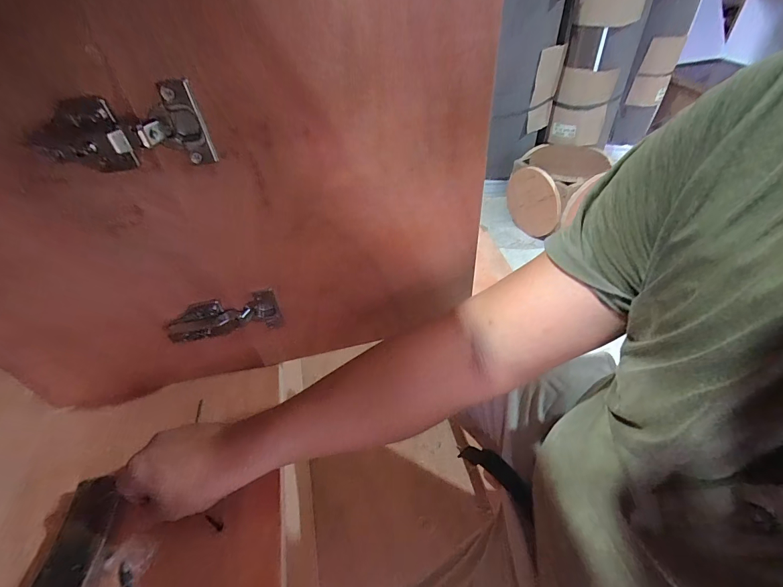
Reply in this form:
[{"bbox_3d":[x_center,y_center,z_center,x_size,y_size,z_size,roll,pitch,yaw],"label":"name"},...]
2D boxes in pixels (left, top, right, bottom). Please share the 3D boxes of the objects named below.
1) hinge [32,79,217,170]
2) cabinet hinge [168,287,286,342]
[{"bbox_3d":[-0.205,-0.119,0.286,0.120,0.056,0.021,-10,44,-5],"label":"hinge"},{"bbox_3d":[-0.190,0.031,0.429,0.121,0.051,0.022,-12,44,-7],"label":"cabinet hinge"}]

